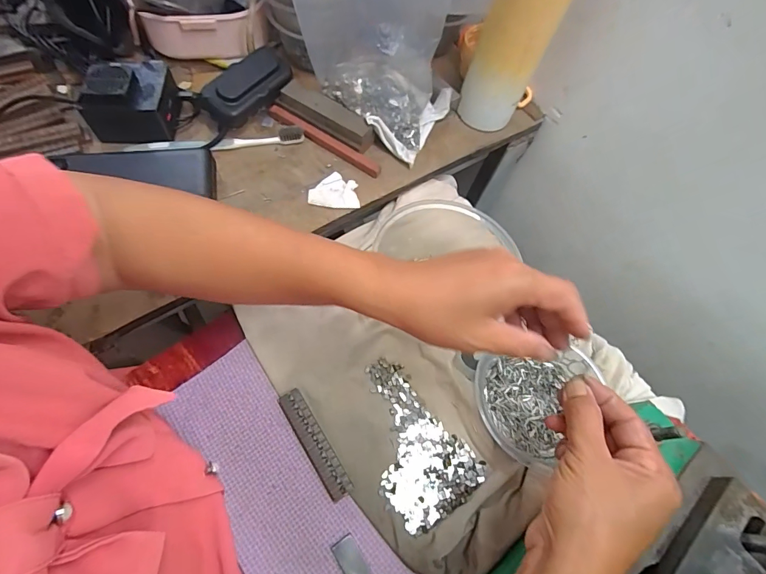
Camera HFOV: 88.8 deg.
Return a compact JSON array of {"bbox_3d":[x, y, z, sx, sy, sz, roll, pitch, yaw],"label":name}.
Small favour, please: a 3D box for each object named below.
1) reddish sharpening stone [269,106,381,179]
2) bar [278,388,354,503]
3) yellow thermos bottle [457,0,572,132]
[{"bbox_3d":[-0.067,-0.166,0.442,0.148,0.008,0.016,30,65,7],"label":"reddish sharpening stone"},{"bbox_3d":[-0.059,0.135,0.339,0.020,0.009,0.097,-30,72,-19],"label":"bar"},{"bbox_3d":[0.136,-0.254,0.410,0.072,0.190,0.056,28,67,8],"label":"yellow thermos bottle"}]

